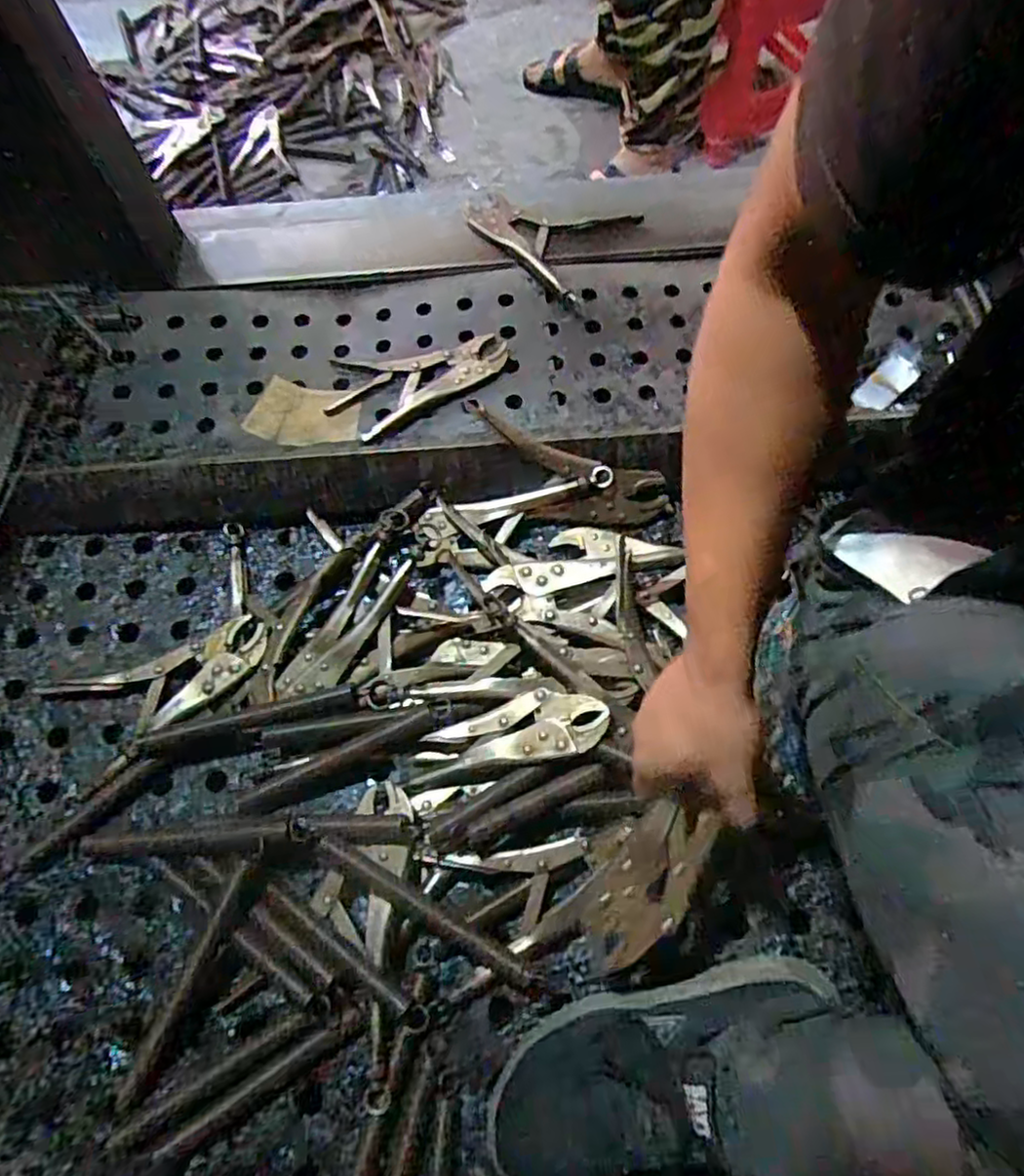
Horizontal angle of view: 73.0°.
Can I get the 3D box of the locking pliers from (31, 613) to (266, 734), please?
[{"bbox_3d":[-0.335,0.090,0.660,0.211,0.024,0.084,-22,68,-6],"label":"locking pliers"}]

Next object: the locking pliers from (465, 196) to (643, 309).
[{"bbox_3d":[0.045,-0.456,0.869,0.193,0.021,0.151,38,74,16],"label":"locking pliers"}]

